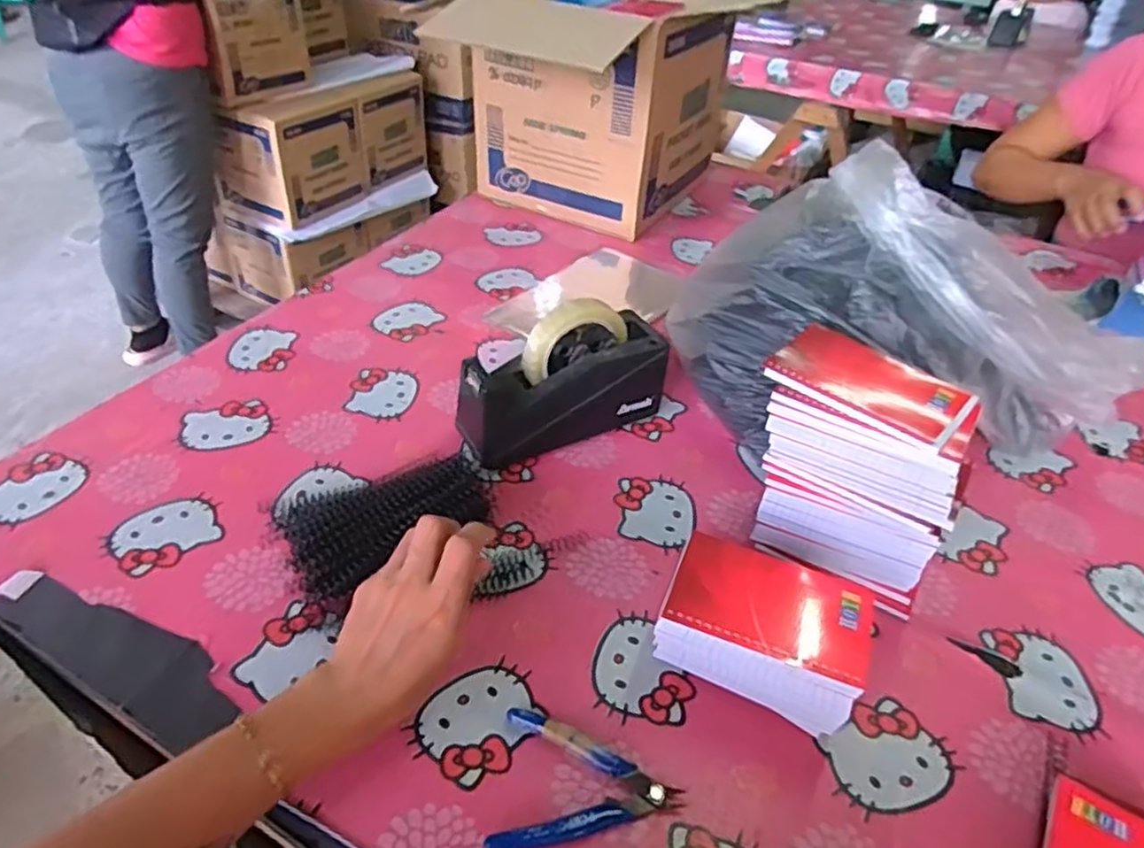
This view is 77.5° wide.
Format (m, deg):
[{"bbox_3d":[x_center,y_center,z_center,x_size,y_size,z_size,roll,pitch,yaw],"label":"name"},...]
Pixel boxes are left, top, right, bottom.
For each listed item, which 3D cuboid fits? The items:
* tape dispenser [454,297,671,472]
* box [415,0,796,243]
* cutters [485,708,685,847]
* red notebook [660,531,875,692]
[{"bbox_3d":[-0.008,-0.044,0.691,0.195,0.123,0.066,-18,44,-24],"label":"tape dispenser"},{"bbox_3d":[0.060,-0.496,1.103,0.278,0.296,0.302,27,45,25],"label":"box"},{"bbox_3d":[0.011,0.230,0.456,0.114,0.016,0.081,5,40,1],"label":"cutters"},{"bbox_3d":[0.136,0.121,0.486,0.130,0.008,0.083,18,43,15],"label":"red notebook"}]

